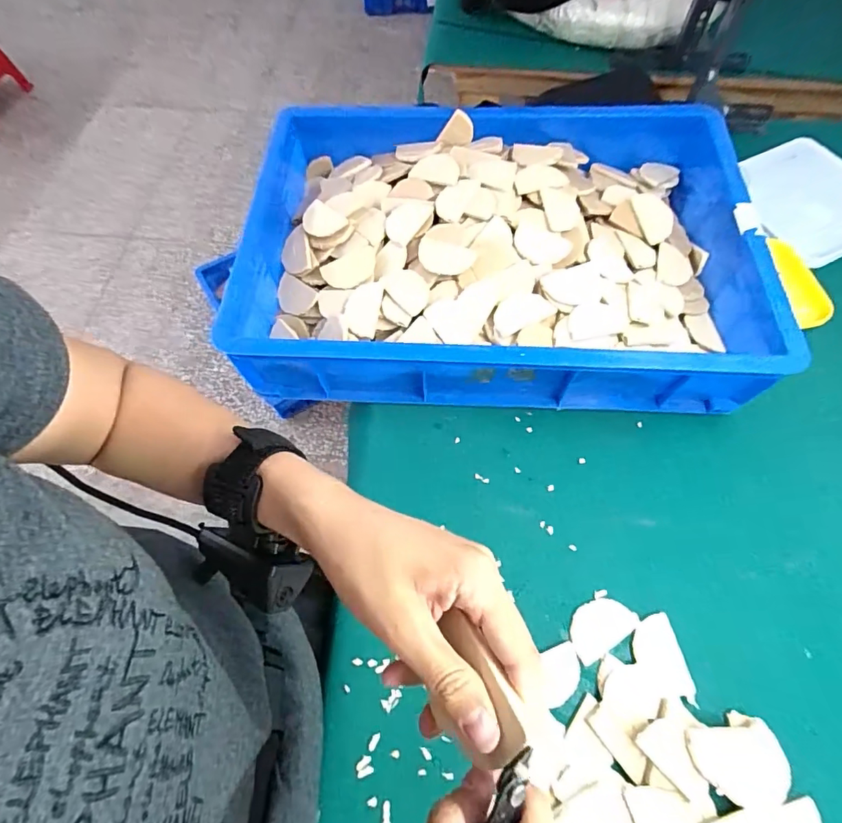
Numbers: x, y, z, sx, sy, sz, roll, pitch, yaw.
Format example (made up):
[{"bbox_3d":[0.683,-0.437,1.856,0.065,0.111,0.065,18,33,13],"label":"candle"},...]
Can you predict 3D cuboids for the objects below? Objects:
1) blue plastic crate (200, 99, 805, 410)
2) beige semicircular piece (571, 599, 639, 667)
[{"bbox_3d":[0.090,-0.210,0.622,0.614,0.122,0.413,3,63,2],"label":"blue plastic crate"},{"bbox_3d":[0.178,0.212,0.470,0.070,0.004,0.043,-29,66,-13],"label":"beige semicircular piece"}]

